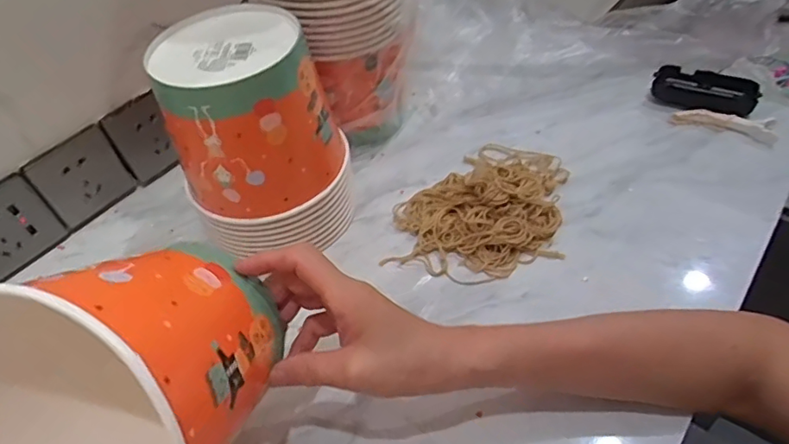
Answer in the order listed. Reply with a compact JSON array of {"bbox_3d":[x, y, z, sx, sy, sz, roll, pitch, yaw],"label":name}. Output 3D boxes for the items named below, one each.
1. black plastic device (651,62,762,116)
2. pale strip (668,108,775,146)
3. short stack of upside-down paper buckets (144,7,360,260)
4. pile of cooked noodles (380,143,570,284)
[{"bbox_3d":[0.370,-0.155,0.646,0.110,0.032,0.054,25,56,26],"label":"black plastic device"},{"bbox_3d":[0.368,-0.111,0.605,0.104,0.016,0.028,20,54,22],"label":"pale strip"},{"bbox_3d":[-0.121,-0.073,0.512,0.144,0.197,0.140,-12,48,-4],"label":"short stack of upside-down paper buckets"},{"bbox_3d":[0.088,-0.030,0.547,0.158,0.046,0.185,8,50,13],"label":"pile of cooked noodles"}]

